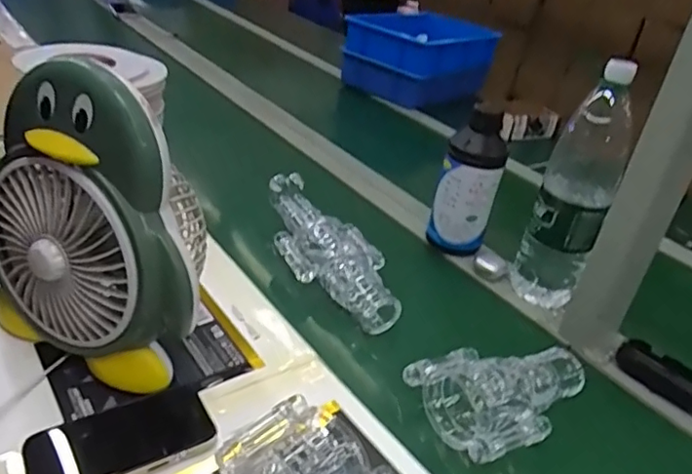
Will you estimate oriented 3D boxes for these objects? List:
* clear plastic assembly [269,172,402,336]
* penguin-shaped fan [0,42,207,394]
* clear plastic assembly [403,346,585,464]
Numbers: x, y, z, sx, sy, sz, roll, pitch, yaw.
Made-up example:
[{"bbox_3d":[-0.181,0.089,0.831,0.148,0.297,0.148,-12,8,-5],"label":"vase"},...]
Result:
[{"bbox_3d":[-0.024,0.011,0.787,0.123,0.060,0.289,-10,36,-28],"label":"clear plastic assembly"},{"bbox_3d":[-0.239,-0.015,0.558,0.231,0.291,0.122,21,33,19],"label":"penguin-shaped fan"},{"bbox_3d":[0.171,0.164,0.611,0.188,0.067,0.123,-9,36,-27],"label":"clear plastic assembly"}]

